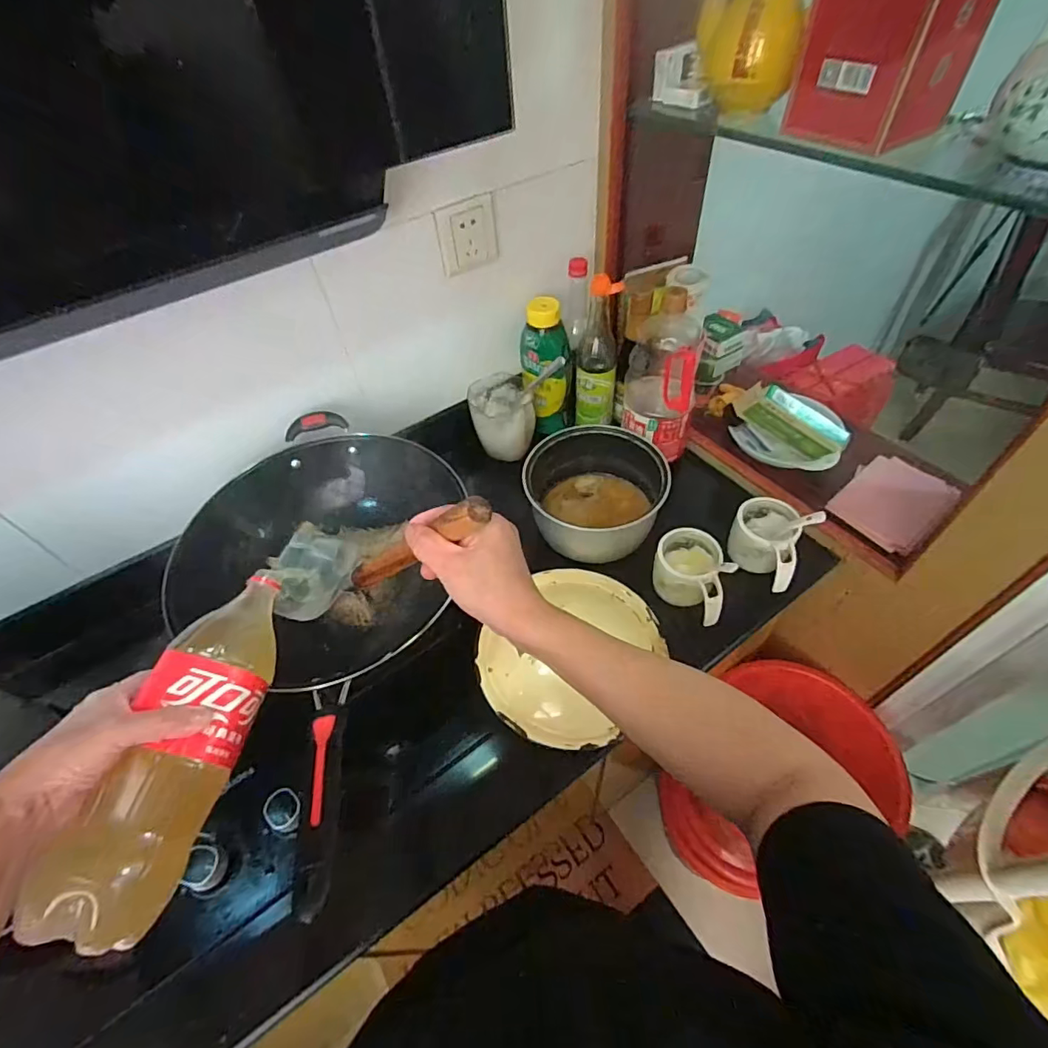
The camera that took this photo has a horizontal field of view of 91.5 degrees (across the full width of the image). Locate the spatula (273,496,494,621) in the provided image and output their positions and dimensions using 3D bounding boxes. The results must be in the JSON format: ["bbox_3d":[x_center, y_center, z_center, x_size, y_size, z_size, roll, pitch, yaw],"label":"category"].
[{"bbox_3d":[-0.152,0.034,0.466,0.329,0.062,0.088,-13,36,48],"label":"spatula"}]

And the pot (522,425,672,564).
[{"bbox_3d":[0.107,-0.041,0.766,0.195,0.126,0.177,1,51,5],"label":"pot"}]

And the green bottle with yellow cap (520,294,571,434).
[{"bbox_3d":[0.037,-0.259,0.853,0.078,0.215,0.054,-4,51,2],"label":"green bottle with yellow cap"}]

